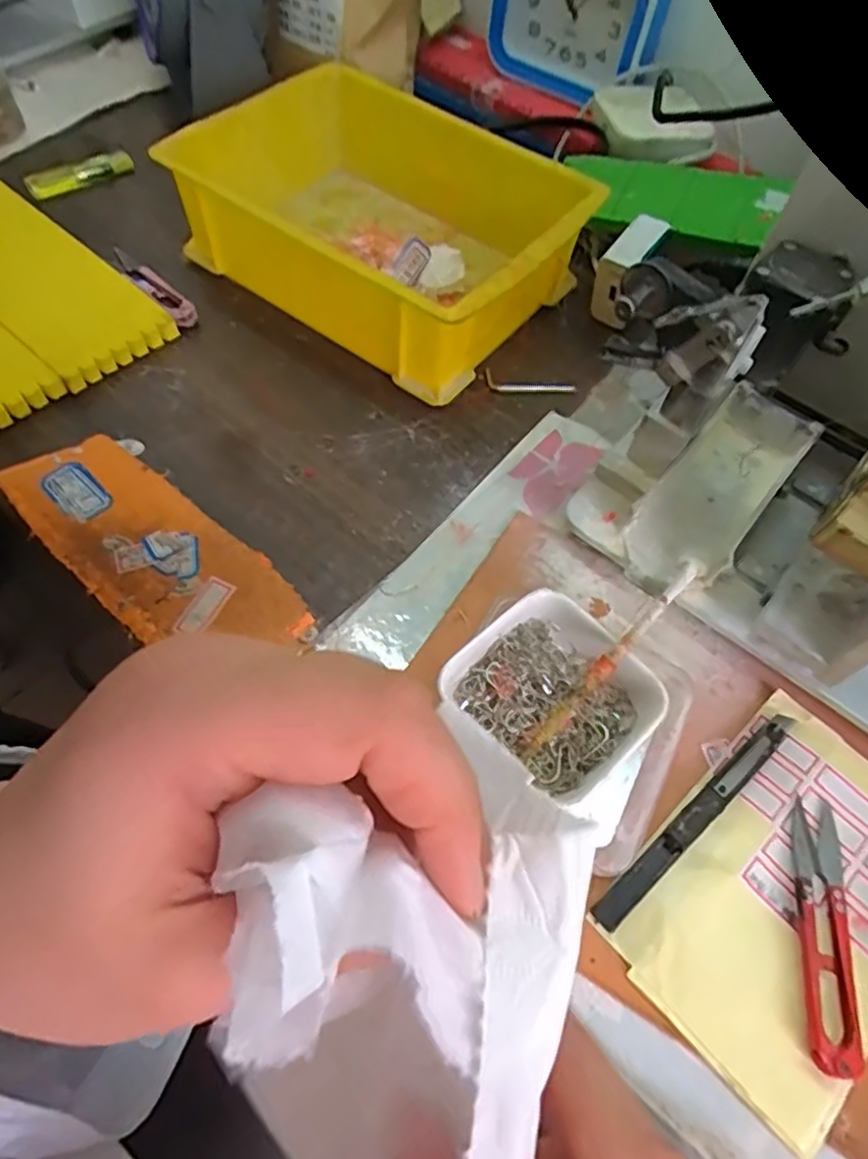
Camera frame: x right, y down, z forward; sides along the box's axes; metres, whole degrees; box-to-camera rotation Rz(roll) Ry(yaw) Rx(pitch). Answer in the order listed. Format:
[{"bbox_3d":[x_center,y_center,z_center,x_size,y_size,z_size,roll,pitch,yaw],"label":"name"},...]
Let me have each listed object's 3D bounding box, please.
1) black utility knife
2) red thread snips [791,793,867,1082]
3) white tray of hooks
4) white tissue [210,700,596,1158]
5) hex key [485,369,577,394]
[{"bbox_3d":[0.121,0.104,0.302,0.133,0.007,0.012,-36,69,-22],"label":"black utility knife"},{"bbox_3d":[0.162,0.143,0.280,0.021,0.008,0.103,12,60,2],"label":"red thread snips"},{"bbox_3d":[0.054,0.055,0.311,0.082,0.040,0.082,-39,70,-23],"label":"white tray of hooks"},{"bbox_3d":[0.006,0.072,0.119,0.067,0.055,0.089,-35,68,-19],"label":"white tissue"},{"bbox_3d":[0.064,-0.128,0.443,0.061,0.004,0.018,6,61,2],"label":"hex key"}]

